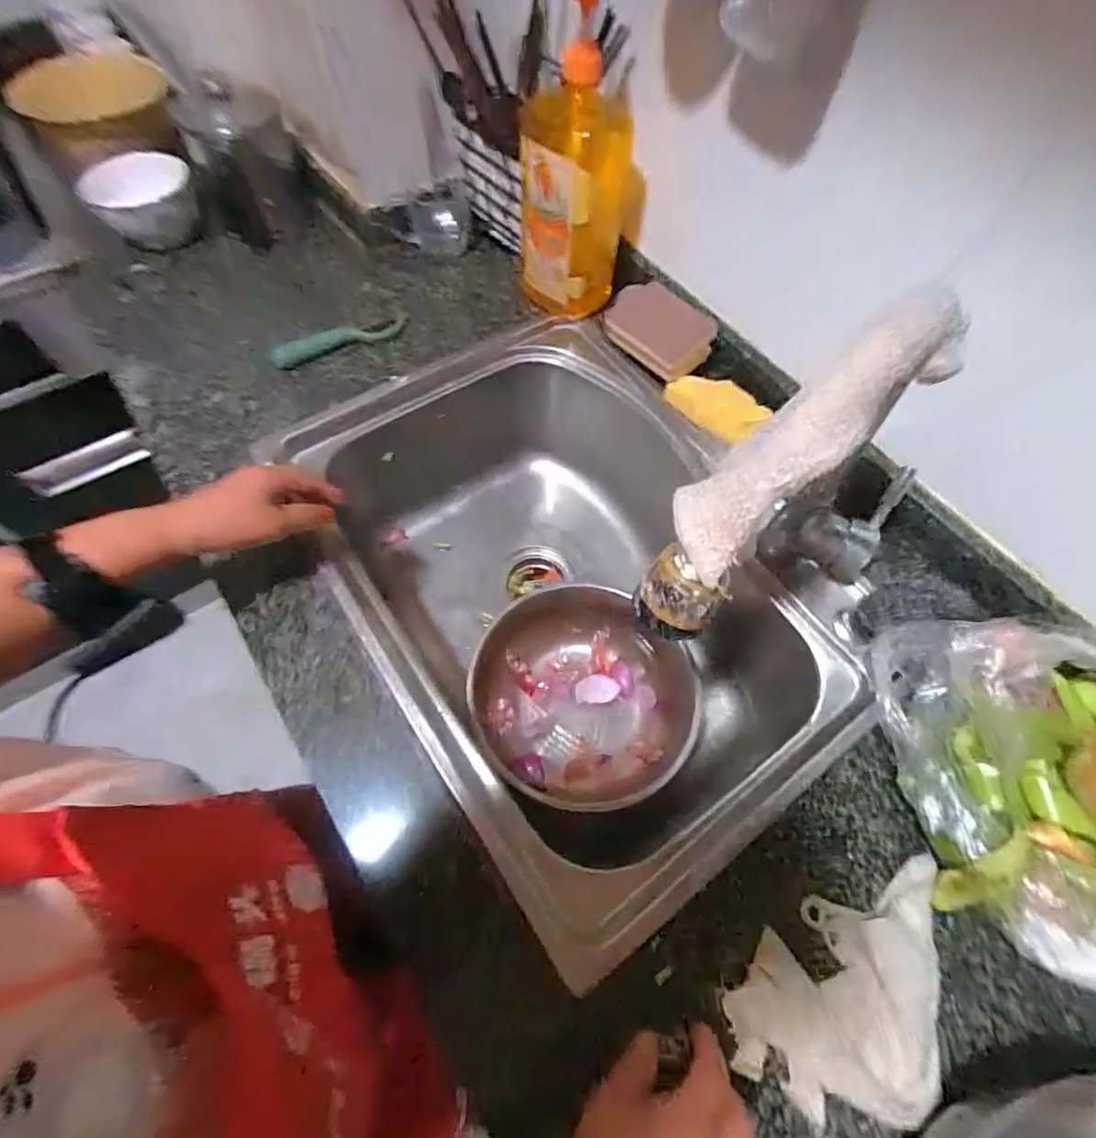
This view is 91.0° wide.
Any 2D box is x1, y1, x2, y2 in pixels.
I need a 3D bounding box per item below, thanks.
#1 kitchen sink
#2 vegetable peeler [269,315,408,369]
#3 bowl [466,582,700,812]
[{"bbox_3d":[0.017,0.027,0.602,0.399,0.204,0.556,-31,68,-17],"label":"kitchen sink"},{"bbox_3d":[-0.237,-0.264,0.617,0.156,0.017,0.029,-28,67,-16],"label":"vegetable peeler"},{"bbox_3d":[0.035,0.133,0.598,0.238,0.087,0.237,1,62,-2],"label":"bowl"}]

